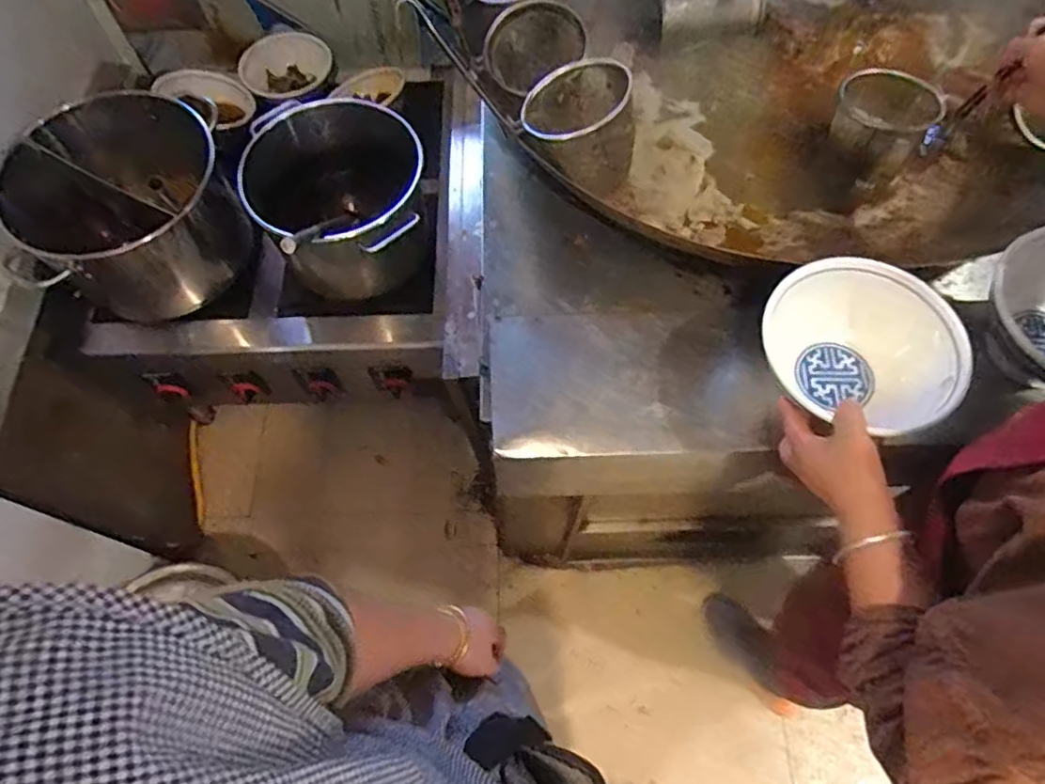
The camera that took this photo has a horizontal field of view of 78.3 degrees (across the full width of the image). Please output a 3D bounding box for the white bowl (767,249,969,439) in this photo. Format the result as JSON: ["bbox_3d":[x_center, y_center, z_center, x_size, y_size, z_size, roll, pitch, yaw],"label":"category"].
[{"bbox_3d":[0.340,-0.043,0.667,0.160,0.100,0.171,-4,66,-2],"label":"white bowl"}]

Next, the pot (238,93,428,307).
[{"bbox_3d":[-0.312,-0.332,1.186,0.313,0.260,0.323,-32,69,-13],"label":"pot"}]

